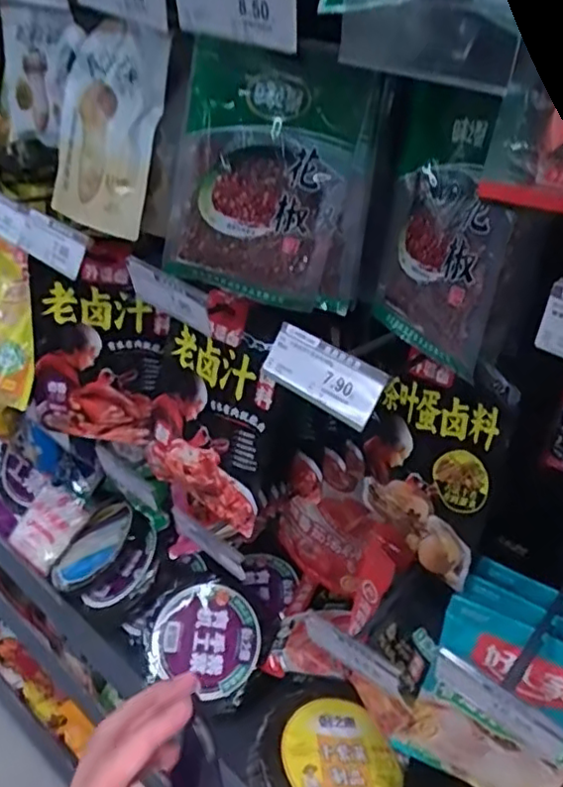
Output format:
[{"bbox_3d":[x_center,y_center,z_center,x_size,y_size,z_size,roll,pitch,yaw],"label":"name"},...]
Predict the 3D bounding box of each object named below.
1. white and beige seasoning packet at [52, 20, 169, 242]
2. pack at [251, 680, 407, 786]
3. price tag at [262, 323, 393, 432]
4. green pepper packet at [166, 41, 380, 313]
[{"bbox_3d":[-0.171,-0.252,0.611,0.145,0.200,0.031,36,29,26],"label":"white and beige seasoning packet"},{"bbox_3d":[0.052,0.481,0.787,0.175,0.064,0.201,-13,39,-25],"label":"pack"},{"bbox_3d":[0.027,-0.014,0.449,0.101,0.041,0.009,33,15,36],"label":"price tag"},{"bbox_3d":[-0.013,-0.162,0.486,0.160,0.181,0.035,13,36,9],"label":"green pepper packet"}]

